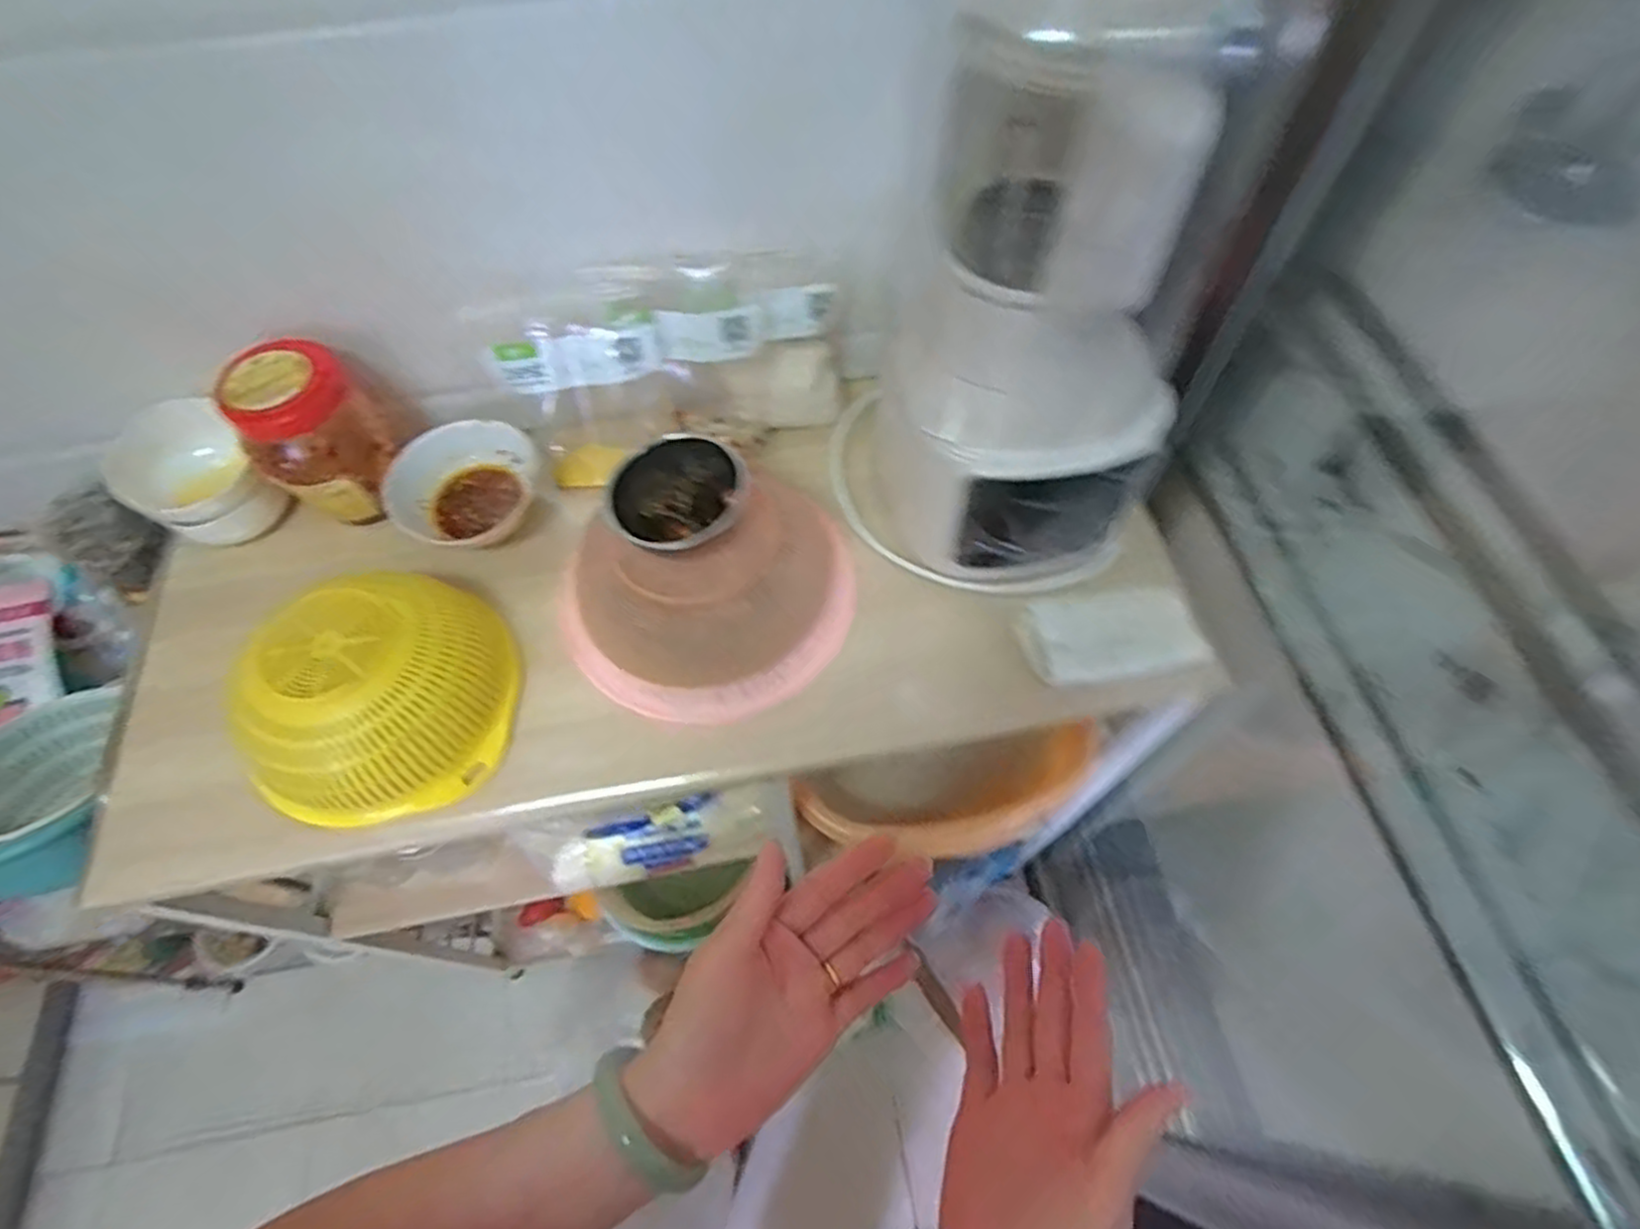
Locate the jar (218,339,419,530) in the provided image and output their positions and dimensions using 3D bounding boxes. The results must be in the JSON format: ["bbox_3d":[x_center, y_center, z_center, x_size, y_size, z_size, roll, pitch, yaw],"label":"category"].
[{"bbox_3d":[-0.435,-0.161,0.675,0.094,0.135,0.115,30,70,14],"label":"jar"}]

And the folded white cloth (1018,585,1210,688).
[{"bbox_3d":[0.240,0.020,0.636,0.140,0.022,0.072,-11,66,-3],"label":"folded white cloth"}]

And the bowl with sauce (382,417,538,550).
[{"bbox_3d":[-0.319,-0.114,0.715,0.127,0.064,0.135,-1,66,2],"label":"bowl with sauce"}]

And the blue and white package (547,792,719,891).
[{"bbox_3d":[-0.188,0.233,0.790,0.174,0.032,0.076,-16,110,-5],"label":"blue and white package"}]

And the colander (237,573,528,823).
[{"bbox_3d":[-0.335,0.060,0.583,0.163,0.098,0.179,-1,66,2],"label":"colander"}]

